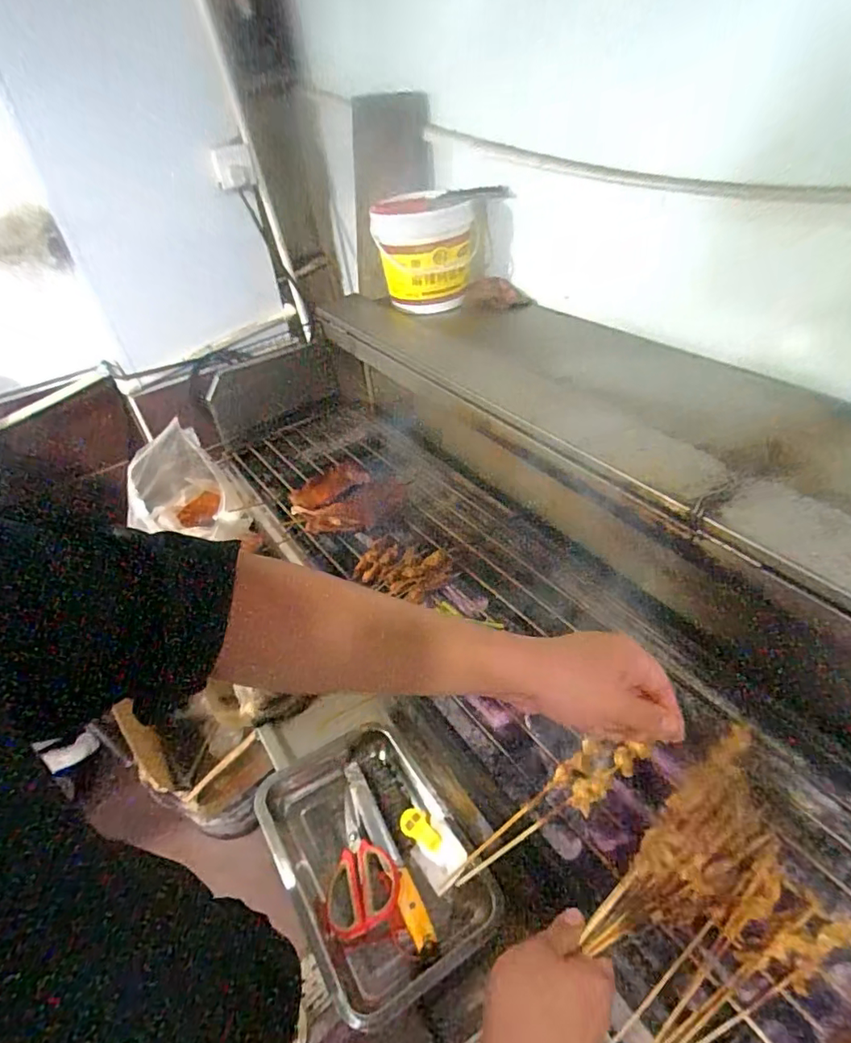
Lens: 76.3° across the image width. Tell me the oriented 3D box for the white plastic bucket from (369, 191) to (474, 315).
[{"bbox_3d":[-0.003,-0.553,1.123,0.198,0.191,0.168,-8,40,-2],"label":"white plastic bucket"}]

